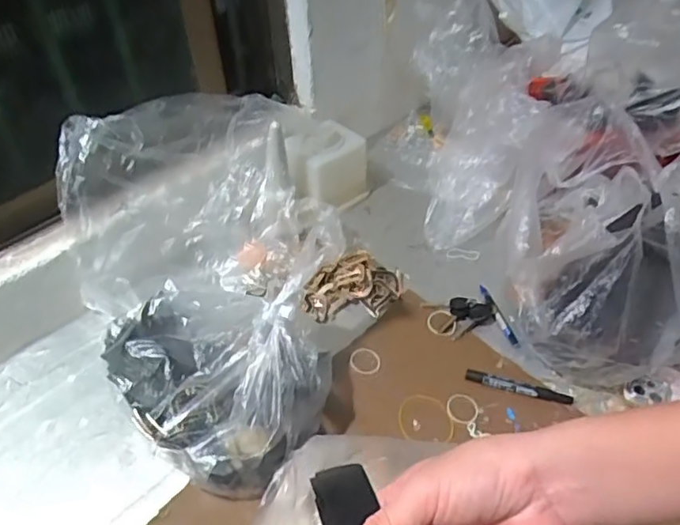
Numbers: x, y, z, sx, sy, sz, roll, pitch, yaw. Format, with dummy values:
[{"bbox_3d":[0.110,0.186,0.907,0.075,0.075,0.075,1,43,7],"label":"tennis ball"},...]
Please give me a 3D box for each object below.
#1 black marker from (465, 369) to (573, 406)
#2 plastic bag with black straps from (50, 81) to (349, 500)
[{"bbox_3d":[0.227,0.158,0.744,0.131,0.010,0.020,12,46,15],"label":"black marker"},{"bbox_3d":[-0.175,-0.016,0.789,0.404,0.221,0.557,3,44,5],"label":"plastic bag with black straps"}]

